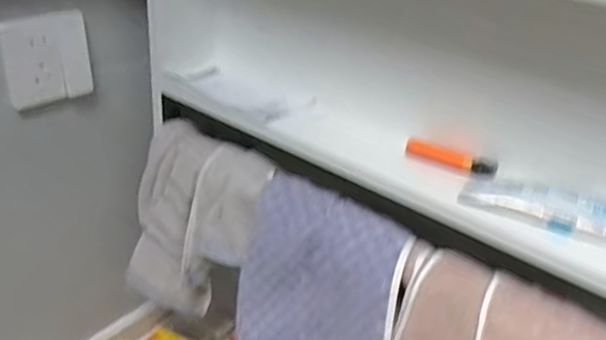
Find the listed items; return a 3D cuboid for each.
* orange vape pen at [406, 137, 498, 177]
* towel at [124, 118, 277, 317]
[{"bbox_3d":[0.134,-0.010,0.537,0.081,0.014,0.018,17,32,19],"label":"orange vape pen"},{"bbox_3d":[-0.126,0.073,0.690,0.185,0.215,0.086,25,35,30],"label":"towel"}]

